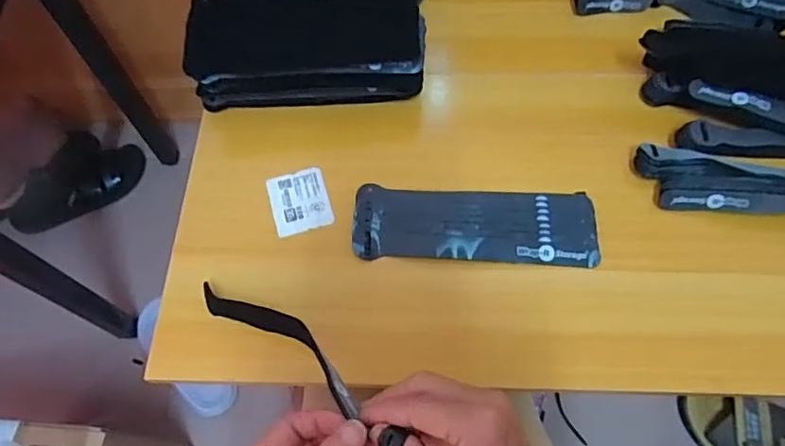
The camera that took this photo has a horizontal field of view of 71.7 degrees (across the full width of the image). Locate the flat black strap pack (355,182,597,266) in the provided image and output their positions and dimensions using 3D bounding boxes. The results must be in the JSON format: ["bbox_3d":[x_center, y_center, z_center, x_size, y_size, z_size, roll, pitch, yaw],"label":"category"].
[{"bbox_3d":[0.069,0.002,0.455,0.199,0.009,0.066,2,64,2],"label":"flat black strap pack"}]

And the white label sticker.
[{"bbox_3d":[-0.081,-0.019,0.474,0.049,0.004,0.060,-15,64,-7],"label":"white label sticker"}]

